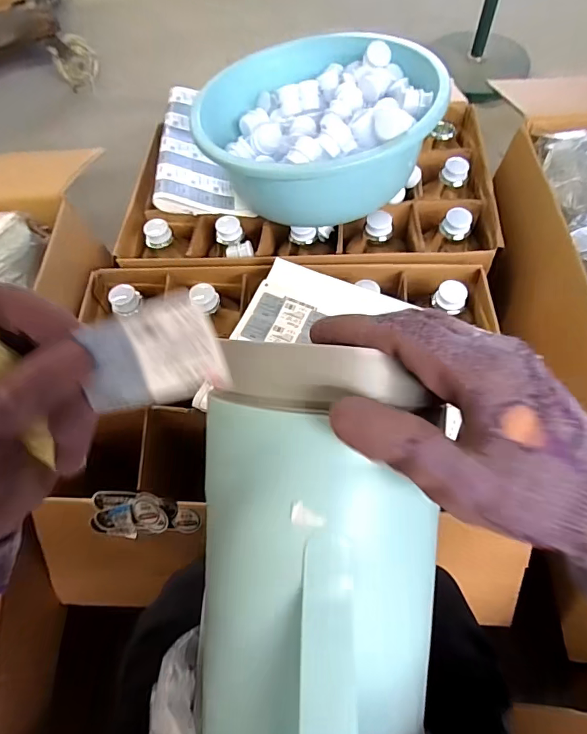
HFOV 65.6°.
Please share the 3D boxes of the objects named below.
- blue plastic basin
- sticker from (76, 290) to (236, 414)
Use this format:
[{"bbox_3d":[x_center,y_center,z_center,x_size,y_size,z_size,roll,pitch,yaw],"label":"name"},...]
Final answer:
[{"bbox_3d":[0.039,-0.377,0.714,0.333,0.145,0.333,-1,62,2],"label":"blue plastic basin"},{"bbox_3d":[-0.059,-0.004,0.186,0.063,0.004,0.039,-15,102,20],"label":"sticker"}]

